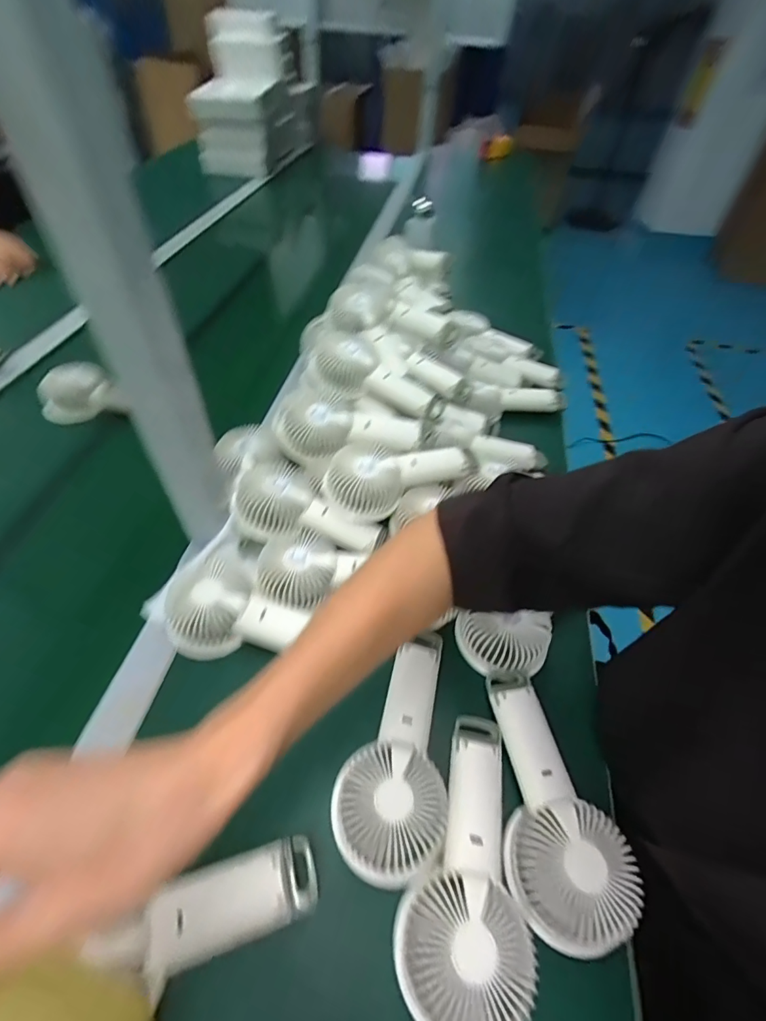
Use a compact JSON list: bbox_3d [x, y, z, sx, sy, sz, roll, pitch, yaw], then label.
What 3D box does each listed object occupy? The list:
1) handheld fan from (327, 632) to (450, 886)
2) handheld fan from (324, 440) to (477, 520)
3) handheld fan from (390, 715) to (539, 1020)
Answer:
[{"bbox_3d":[0.022,0.188,0.365,0.081,0.034,0.183,19,52,11],"label":"handheld fan"},{"bbox_3d":[0.025,-0.044,0.506,0.181,0.036,0.080,-4,51,-8],"label":"handheld fan"},{"bbox_3d":[0.068,0.249,0.318,0.082,0.040,0.183,17,51,9],"label":"handheld fan"}]

